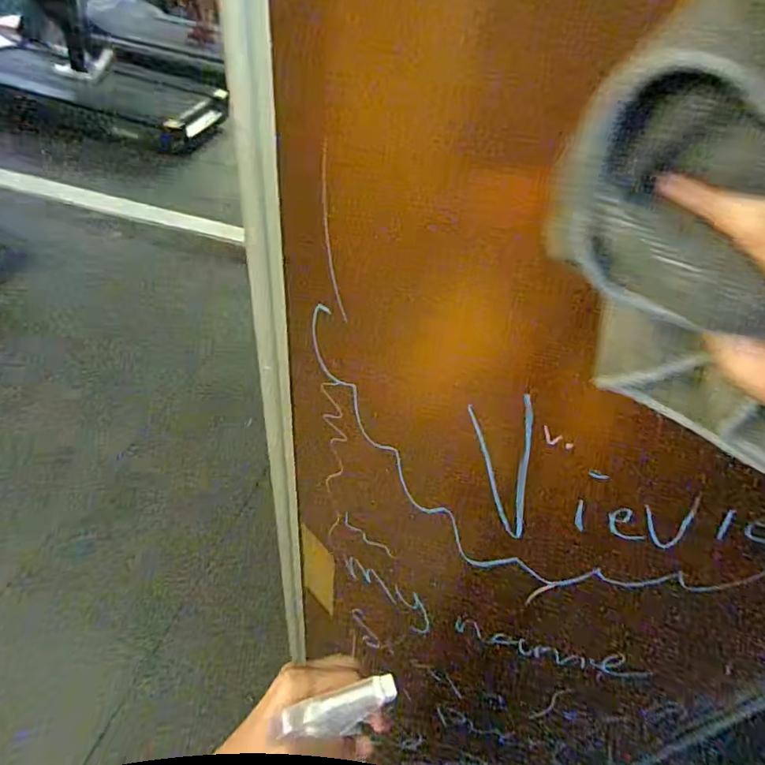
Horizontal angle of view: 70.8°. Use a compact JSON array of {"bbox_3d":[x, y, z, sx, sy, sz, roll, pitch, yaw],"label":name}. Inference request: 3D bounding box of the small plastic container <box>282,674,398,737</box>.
[{"bbox_3d":[-0.027,0.224,0.370,0.077,0.019,0.018,-19,49,-5],"label":"small plastic container"}]

